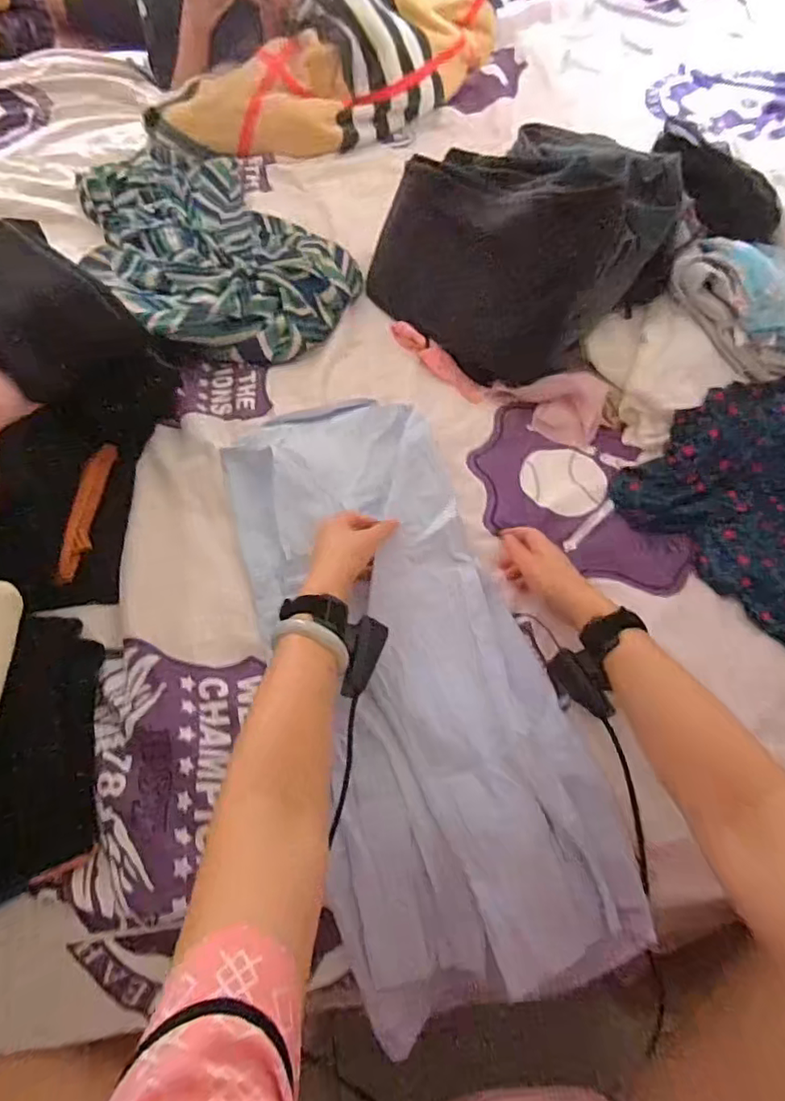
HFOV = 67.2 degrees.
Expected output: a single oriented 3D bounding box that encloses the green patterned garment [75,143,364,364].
[{"bbox_3d":[-0.300,-0.482,0.922,0.322,0.058,0.573,-33,63,-18],"label":"green patterned garment"}]

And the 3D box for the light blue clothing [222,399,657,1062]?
[{"bbox_3d":[0.010,0.084,0.596,0.253,0.052,0.619,-16,63,-9],"label":"light blue clothing"}]

